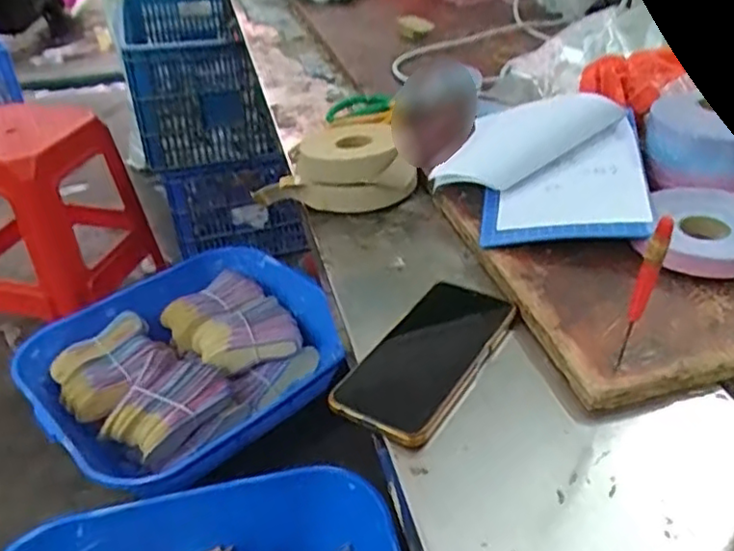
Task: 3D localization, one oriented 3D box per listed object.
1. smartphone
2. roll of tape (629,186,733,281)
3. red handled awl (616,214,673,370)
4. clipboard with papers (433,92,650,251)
[{"bbox_3d":[0.046,0.058,0.495,0.079,0.012,0.164,19,41,28],"label":"smartphone"},{"bbox_3d":[0.282,-0.035,0.546,0.099,0.029,0.101,-1,36,1],"label":"roll of tape"},{"bbox_3d":[0.173,0.014,0.418,0.012,0.116,0.012,14,39,23],"label":"red handled awl"},{"bbox_3d":[0.162,-0.098,0.628,0.187,0.029,0.195,-1,50,13],"label":"clipboard with papers"}]

